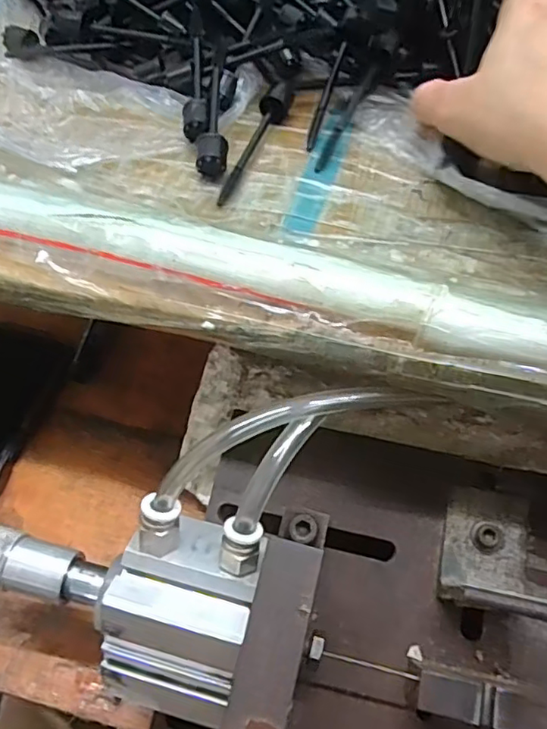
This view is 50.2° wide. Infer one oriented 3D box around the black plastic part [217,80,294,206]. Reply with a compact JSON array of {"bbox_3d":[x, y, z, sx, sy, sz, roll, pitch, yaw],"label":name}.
[{"bbox_3d":[-0.008,-0.108,0.281,0.013,0.015,0.086,14,54,9],"label":"black plastic part"}]

